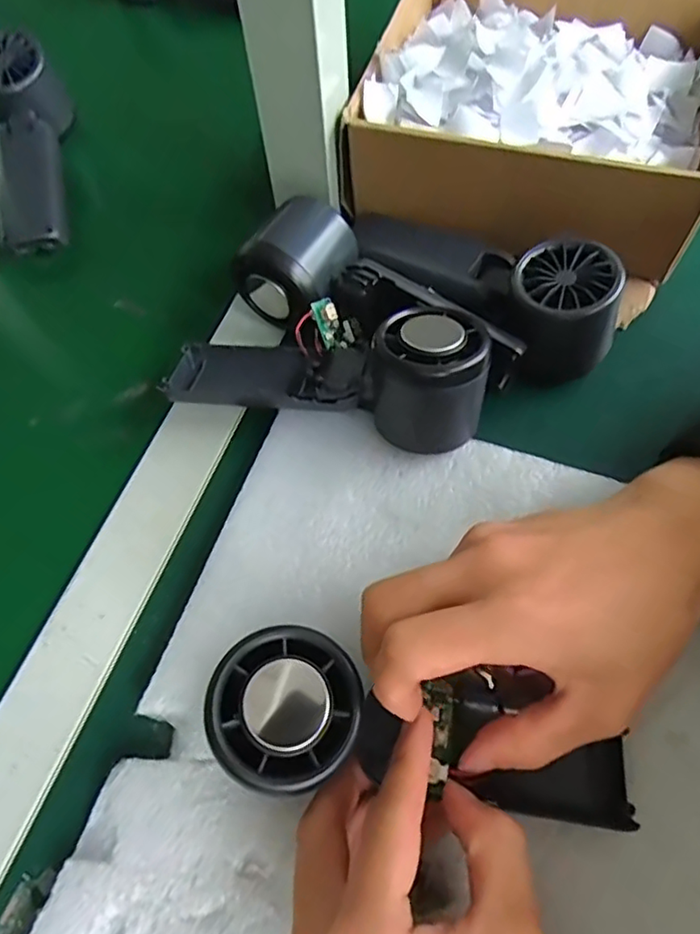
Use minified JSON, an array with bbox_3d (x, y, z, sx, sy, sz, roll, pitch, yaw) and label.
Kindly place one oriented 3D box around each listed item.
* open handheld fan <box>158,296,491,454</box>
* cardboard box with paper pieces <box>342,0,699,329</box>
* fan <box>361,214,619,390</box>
[{"bbox_3d":[-0.012,-0.058,0.310,0.162,0.054,0.070,10,64,8],"label":"open handheld fan"},{"bbox_3d":[0.121,-0.228,0.386,0.207,0.080,0.231,17,65,11],"label":"cardboard box with paper pieces"},{"bbox_3d":[0.070,-0.114,0.340,0.048,0.059,0.164,-41,68,-17],"label":"fan"}]

